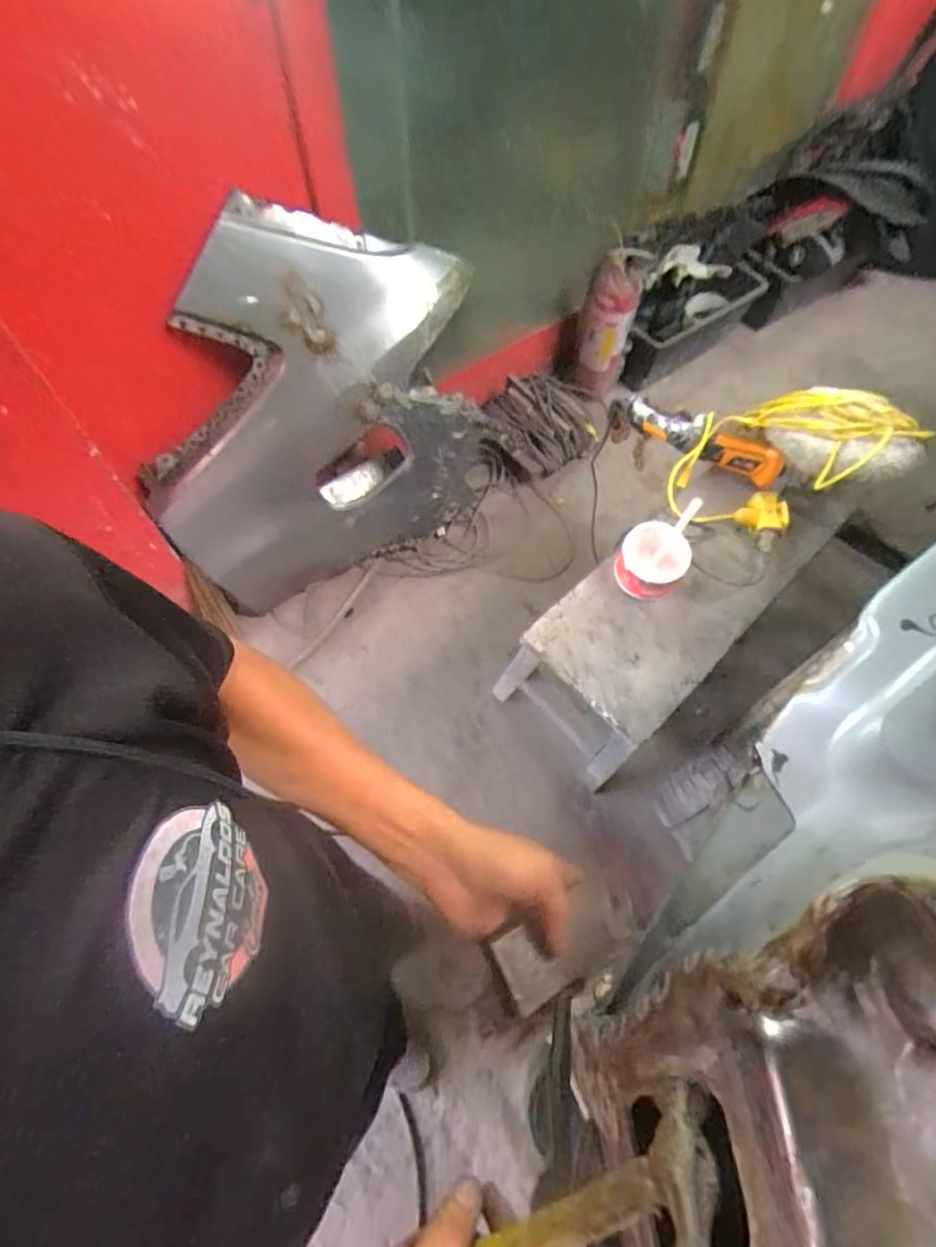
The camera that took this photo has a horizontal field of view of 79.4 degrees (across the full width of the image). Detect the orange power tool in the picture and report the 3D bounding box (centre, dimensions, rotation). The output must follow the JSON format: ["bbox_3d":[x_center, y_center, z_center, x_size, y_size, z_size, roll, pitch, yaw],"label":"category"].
[{"bbox_3d":[0.448,-0.349,1.078,0.303,0.076,0.066,35,66,18],"label":"orange power tool"}]

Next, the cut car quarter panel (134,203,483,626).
[{"bbox_3d":[-0.356,-0.479,1.363,0.861,0.835,0.177,-22,45,-8],"label":"cut car quarter panel"}]

